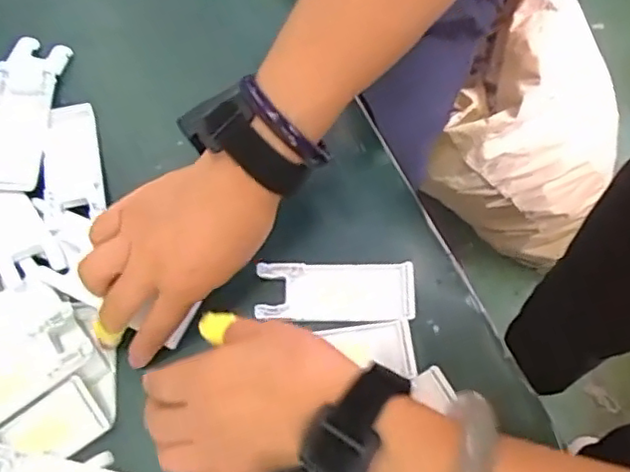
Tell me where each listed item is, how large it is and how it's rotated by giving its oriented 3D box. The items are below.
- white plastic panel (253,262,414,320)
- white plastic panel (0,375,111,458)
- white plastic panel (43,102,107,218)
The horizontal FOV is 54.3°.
[{"bbox_3d":[0.014,0.036,0.416,0.104,0.011,0.038,1,70,2],"label":"white plastic panel"},{"bbox_3d":[-0.164,0.120,0.385,0.058,0.007,0.039,-34,90,-13],"label":"white plastic panel"},{"bbox_3d":[-0.178,-0.057,0.450,0.040,0.007,0.090,-11,70,-3],"label":"white plastic panel"}]

